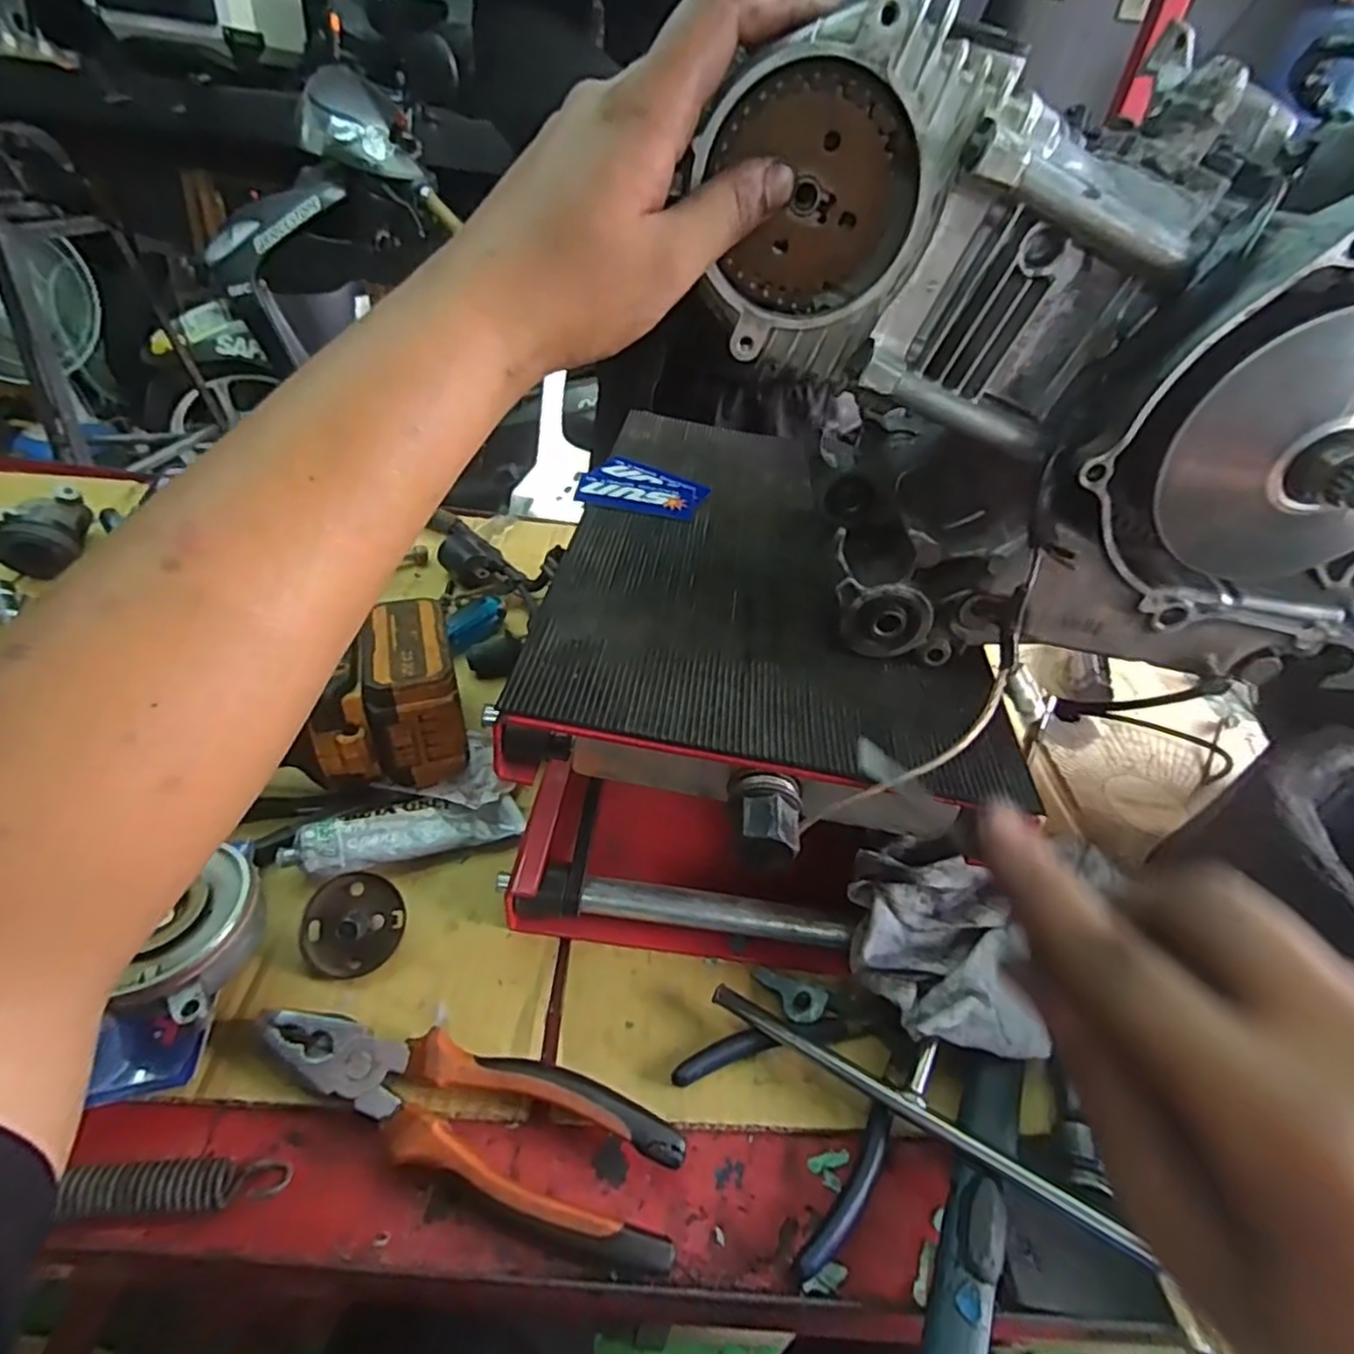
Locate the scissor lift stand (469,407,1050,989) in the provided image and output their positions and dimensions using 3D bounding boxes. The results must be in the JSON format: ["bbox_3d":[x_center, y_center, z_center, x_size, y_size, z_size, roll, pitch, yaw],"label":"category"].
[{"bbox_3d":[0.040,-0.006,0.443,0.218,0.167,0.361,8,40,0],"label":"scissor lift stand"}]

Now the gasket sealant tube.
[{"bbox_3d":[-0.154,0.087,0.398,0.126,0.028,0.032,-12,43,-22],"label":"gasket sealant tube"}]

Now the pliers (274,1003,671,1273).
[{"bbox_3d":[-0.092,0.188,0.301,0.194,0.029,0.052,18,41,12],"label":"pliers"}]

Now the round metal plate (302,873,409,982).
[{"bbox_3d":[-0.165,0.127,0.354,0.047,0.010,0.049,5,67,-12],"label":"round metal plate"}]

